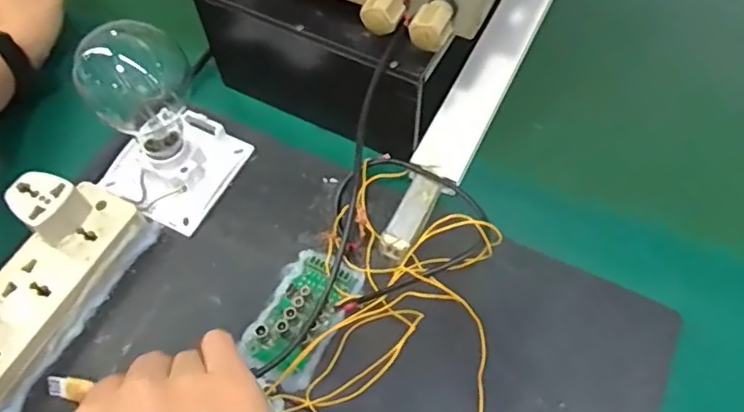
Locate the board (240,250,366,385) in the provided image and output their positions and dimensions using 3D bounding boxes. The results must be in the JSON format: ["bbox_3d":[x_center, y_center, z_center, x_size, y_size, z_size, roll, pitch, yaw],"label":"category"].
[{"bbox_3d":[-0.049,0.072,0.396,0.050,0.015,0.091,25,62,15],"label":"board"}]

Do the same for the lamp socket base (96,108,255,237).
[{"bbox_3d":[-0.151,-0.035,0.454,0.089,0.040,0.087,27,64,14],"label":"lamp socket base"}]

